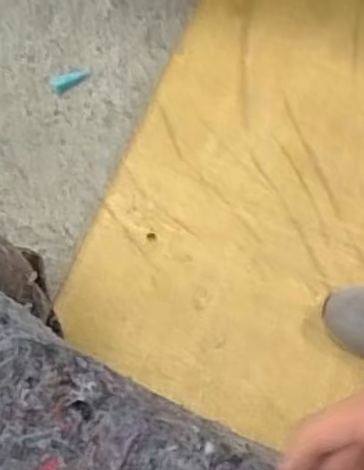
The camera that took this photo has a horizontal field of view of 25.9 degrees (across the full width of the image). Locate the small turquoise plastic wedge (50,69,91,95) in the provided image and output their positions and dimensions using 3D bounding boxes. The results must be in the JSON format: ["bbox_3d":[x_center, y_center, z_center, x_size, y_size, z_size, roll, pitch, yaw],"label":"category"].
[{"bbox_3d":[-0.177,-0.247,1.245,0.062,0.004,0.027,-33,77,-9],"label":"small turquoise plastic wedge"}]

